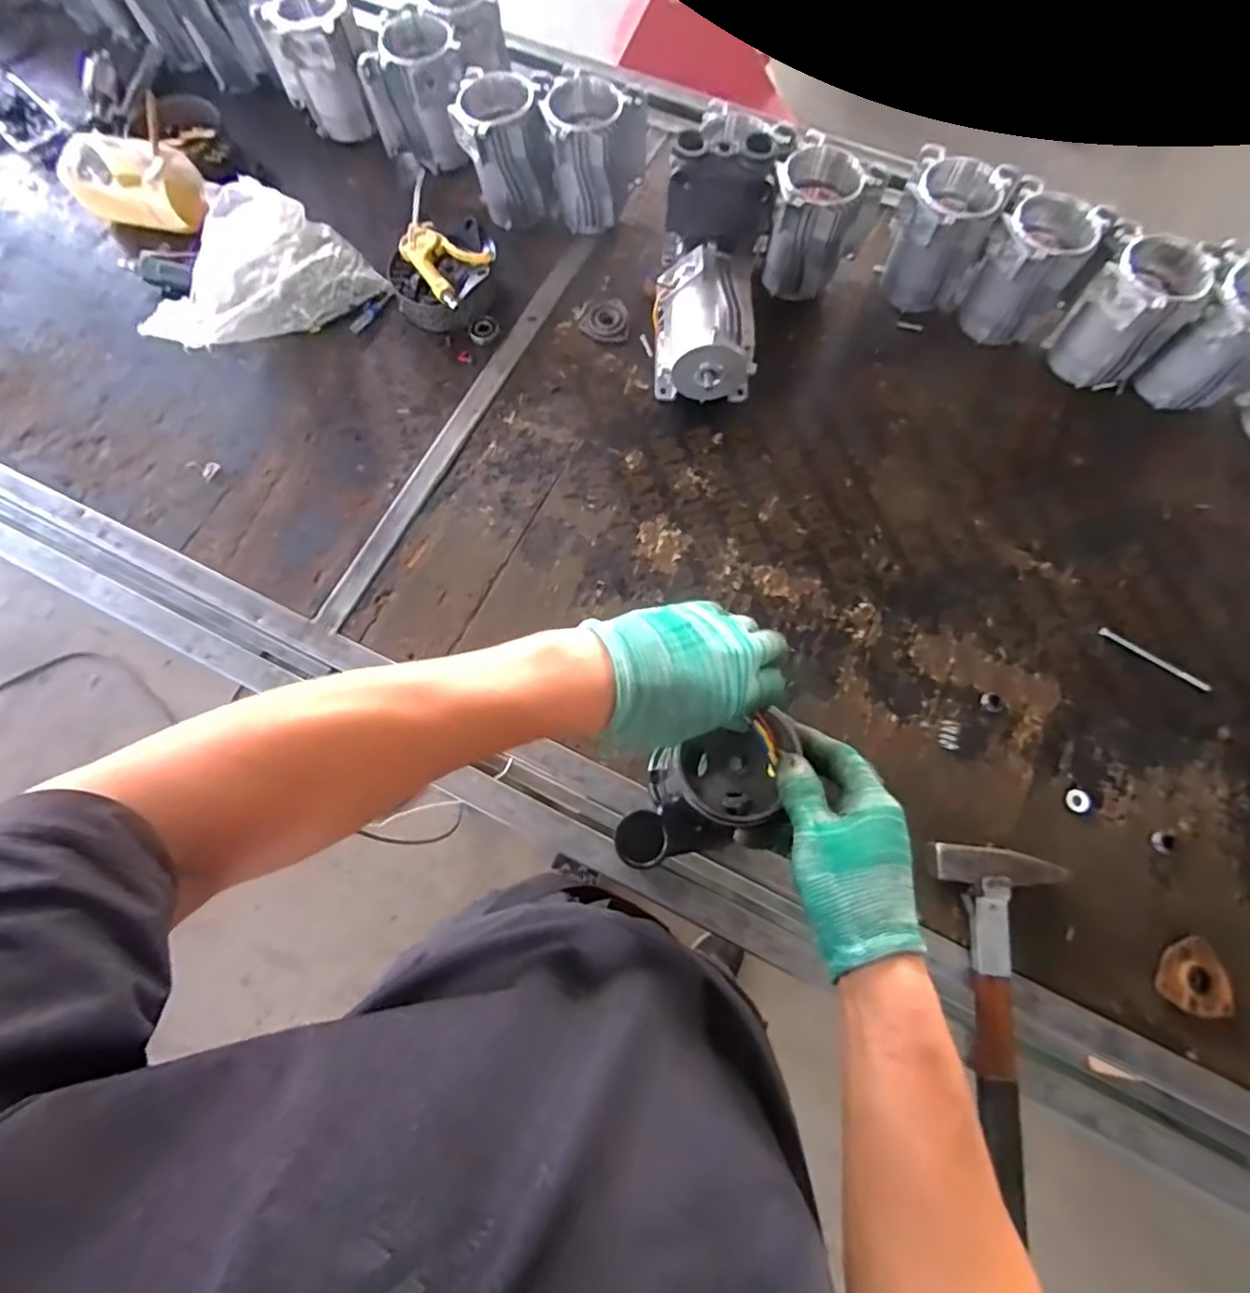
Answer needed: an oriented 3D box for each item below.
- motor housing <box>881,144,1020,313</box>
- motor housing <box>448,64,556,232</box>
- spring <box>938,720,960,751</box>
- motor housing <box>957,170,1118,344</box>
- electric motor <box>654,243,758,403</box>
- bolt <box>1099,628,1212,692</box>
[{"bbox_3d":[0.404,-0.529,0.765,0.121,0.142,0.113,25,75,7],"label":"motor housing"},{"bbox_3d":[-0.161,-0.688,0.817,0.122,0.138,0.112,-3,74,-1],"label":"motor housing"},{"bbox_3d":[0.351,0.097,0.638,0.017,0.014,0.031,7,74,2],"label":"spring"},{"bbox_3d":[0.503,-0.470,0.749,0.114,0.143,0.105,29,76,8],"label":"motor housing"},{"bbox_3d":[0.098,-0.388,0.730,0.119,0.118,0.153,-1,74,0],"label":"electric motor"},{"bbox_3d":[0.614,0.015,0.681,0.131,0.006,0.012,30,76,8],"label":"bolt"}]

